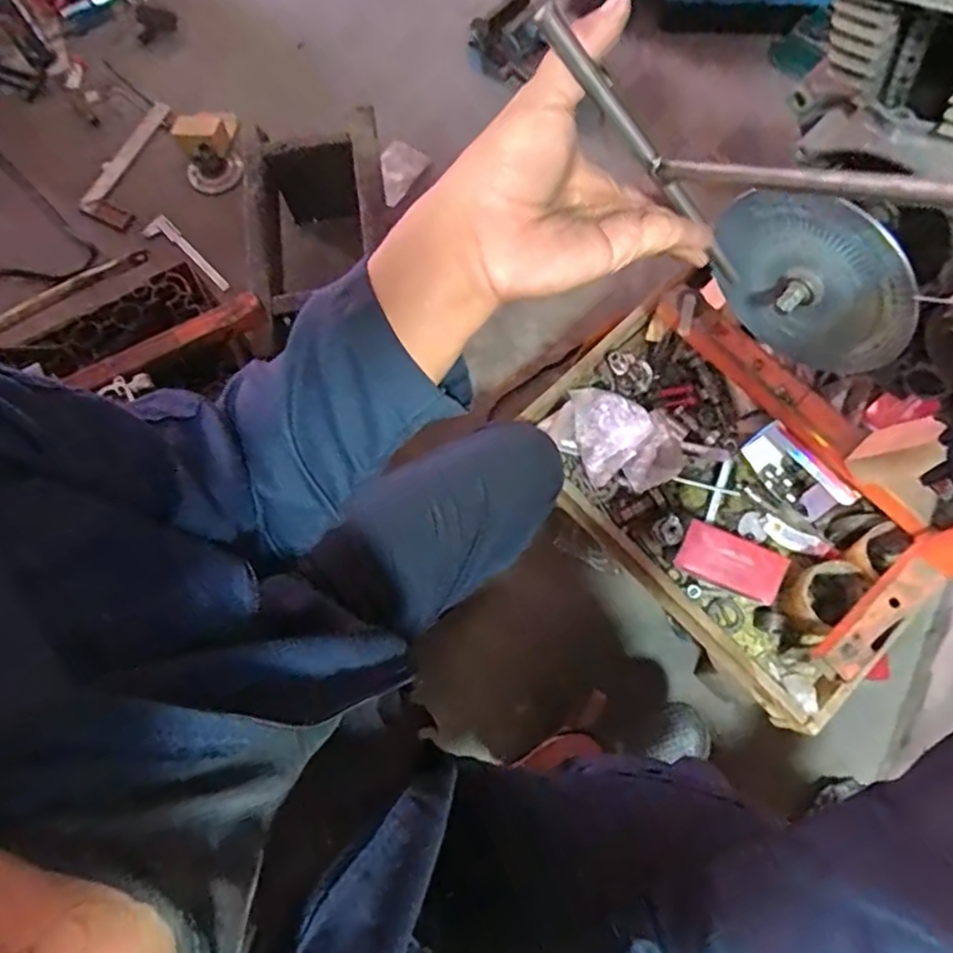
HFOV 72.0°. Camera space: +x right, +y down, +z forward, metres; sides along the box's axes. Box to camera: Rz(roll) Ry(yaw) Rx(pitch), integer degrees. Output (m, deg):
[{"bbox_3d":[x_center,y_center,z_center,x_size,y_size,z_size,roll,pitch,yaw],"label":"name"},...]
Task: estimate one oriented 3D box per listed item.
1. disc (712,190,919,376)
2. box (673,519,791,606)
[{"bbox_3d":[0.228,-0.129,0.462,0.143,0.134,0.027,42,79,13],"label":"disc"},{"bbox_3d":[0.317,0.105,0.816,0.124,0.027,0.065,26,76,9],"label":"box"}]

